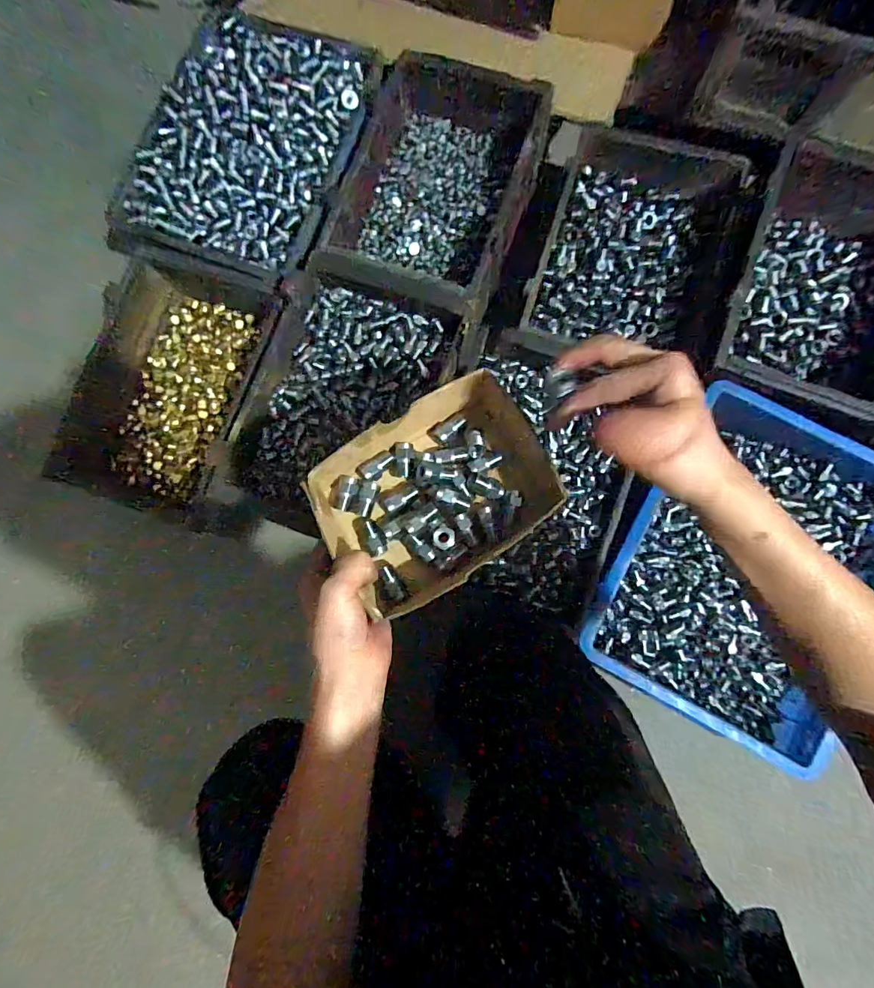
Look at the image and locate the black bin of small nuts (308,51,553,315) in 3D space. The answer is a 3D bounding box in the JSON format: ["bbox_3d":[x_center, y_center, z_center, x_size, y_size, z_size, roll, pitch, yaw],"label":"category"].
[{"bbox_3d":[-0.002,-0.454,0.675,0.259,0.089,0.399,17,82,3],"label":"black bin of small nuts"}]

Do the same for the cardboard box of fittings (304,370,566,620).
[{"bbox_3d":[-0.001,-0.003,0.358,0.176,0.054,0.128,-30,82,-3],"label":"cardboard box of fittings"}]

